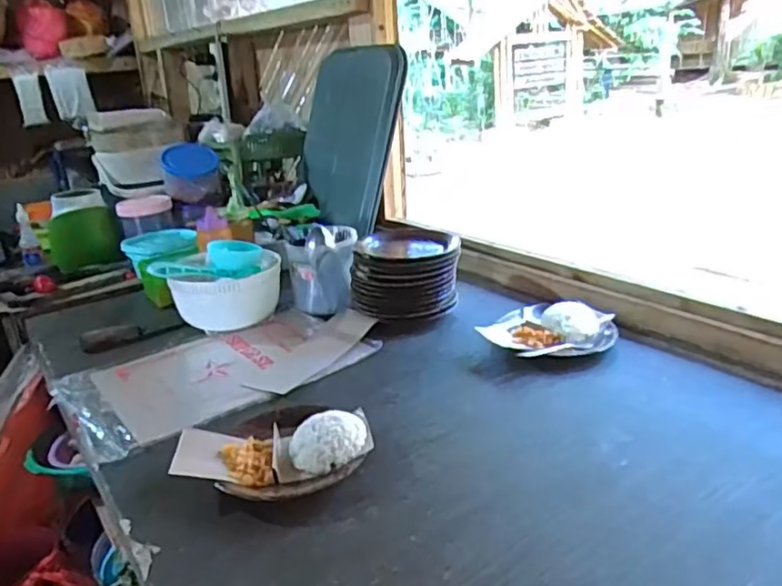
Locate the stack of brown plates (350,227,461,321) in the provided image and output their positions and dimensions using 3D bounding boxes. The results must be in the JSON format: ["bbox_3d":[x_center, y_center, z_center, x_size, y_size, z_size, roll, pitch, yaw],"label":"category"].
[{"bbox_3d":[0.026,-0.029,1.133,0.198,0.124,0.227,-4,21,0],"label":"stack of brown plates"}]

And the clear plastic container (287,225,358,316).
[{"bbox_3d":[-0.130,-0.054,1.193,0.118,0.153,0.100,-2,21,5],"label":"clear plastic container"}]

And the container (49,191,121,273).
[{"bbox_3d":[-0.770,-0.154,1.522,0.153,0.176,0.149,-16,24,-28],"label":"container"}]

